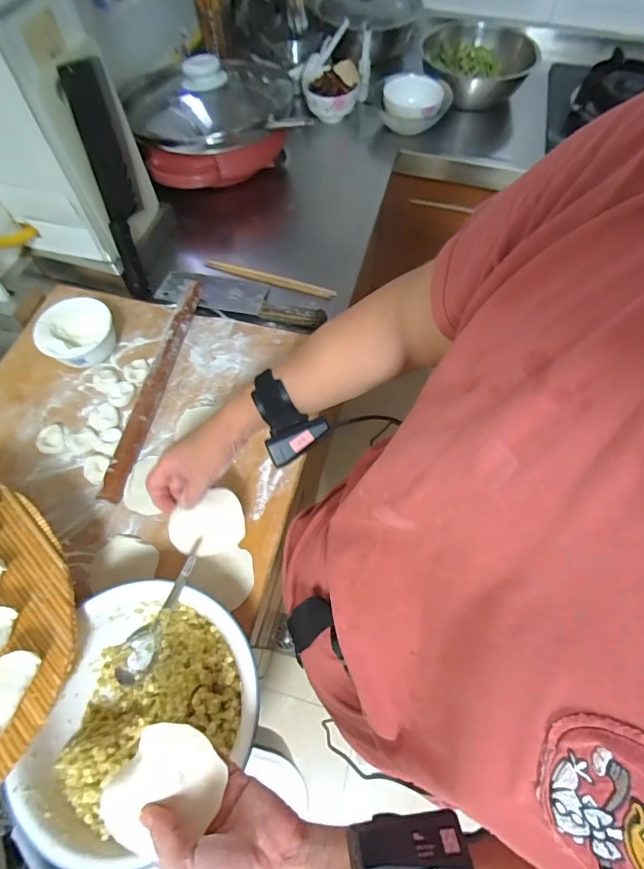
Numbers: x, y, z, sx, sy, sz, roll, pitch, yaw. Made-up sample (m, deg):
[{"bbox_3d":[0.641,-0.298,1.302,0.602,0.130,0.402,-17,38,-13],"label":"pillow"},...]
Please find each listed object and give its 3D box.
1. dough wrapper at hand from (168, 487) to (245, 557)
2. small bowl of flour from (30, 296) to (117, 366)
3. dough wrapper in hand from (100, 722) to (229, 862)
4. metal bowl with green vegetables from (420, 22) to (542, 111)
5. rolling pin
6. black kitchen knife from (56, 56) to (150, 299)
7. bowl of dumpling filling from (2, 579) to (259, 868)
[{"bbox_3d":[-0.126,0.101,0.481,0.078,0.068,0.015,-20,21,-9],"label":"dough wrapper at hand"},{"bbox_3d":[-0.354,-0.142,0.635,0.098,0.065,0.099,-7,64,-4],"label":"small bowl of flour"},{"bbox_3d":[-0.110,0.253,0.309,0.071,0.012,0.073,7,70,-21],"label":"dough wrapper in hand"},{"bbox_3d":[0.363,-0.859,1.021,0.260,0.094,0.264,0,64,0],"label":"metal bowl with green vegetables"},{"bbox_3d":[-0.235,-0.076,0.624,0.022,0.032,0.366,9,64,4],"label":"rolling pin"},{"bbox_3d":[-0.312,-0.364,0.653,0.034,0.303,0.114,-2,33,-1],"label":"black kitchen knife"},{"bbox_3d":[-0.162,0.267,0.421,0.197,0.066,0.219,12,64,6],"label":"bowl of dumpling filling"}]

